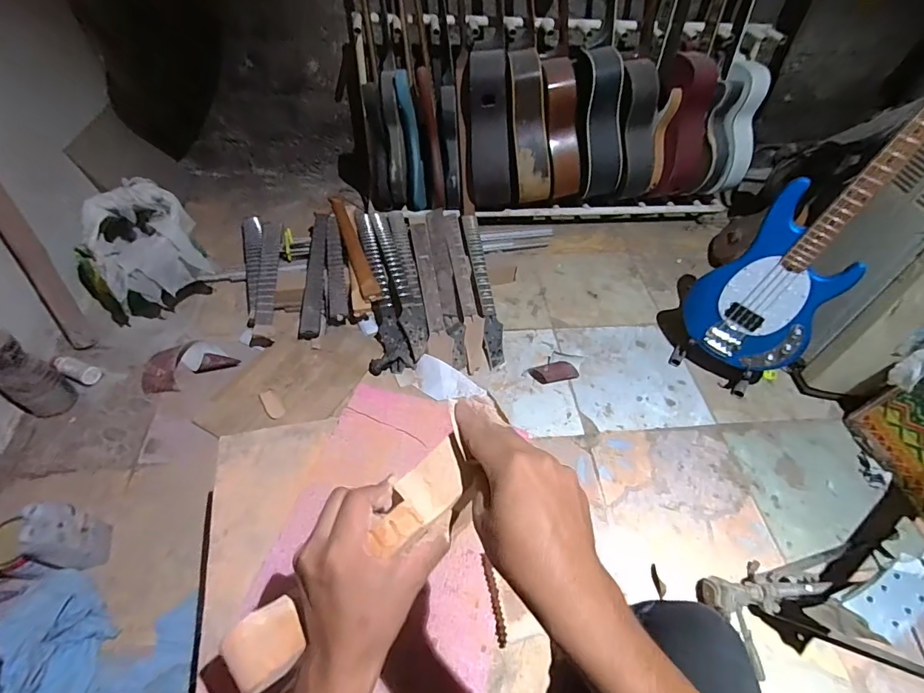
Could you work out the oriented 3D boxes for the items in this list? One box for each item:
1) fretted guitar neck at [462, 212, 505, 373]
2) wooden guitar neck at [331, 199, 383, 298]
[{"bbox_3d":[0.070,-0.220,1.548,0.069,0.084,0.661,-4,53,-8],"label":"fretted guitar neck"},{"bbox_3d":[-0.383,-0.353,1.537,0.061,0.050,0.515,-17,56,-16],"label":"wooden guitar neck"}]

